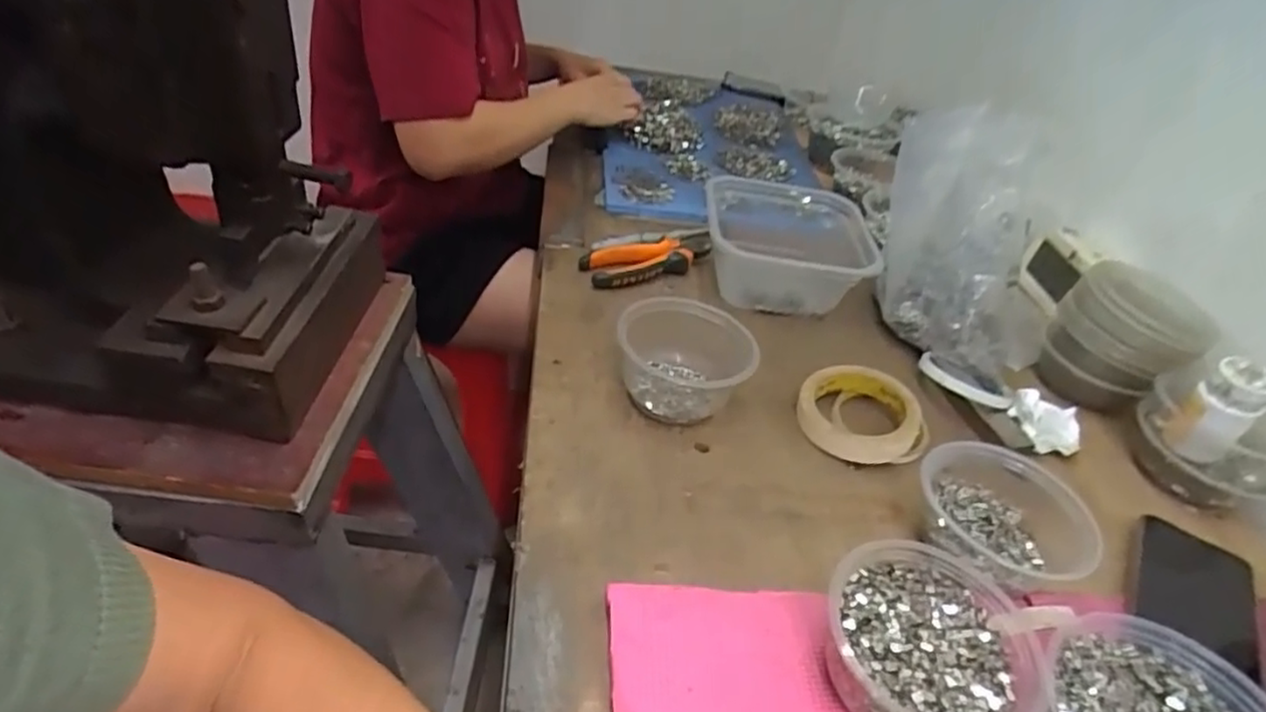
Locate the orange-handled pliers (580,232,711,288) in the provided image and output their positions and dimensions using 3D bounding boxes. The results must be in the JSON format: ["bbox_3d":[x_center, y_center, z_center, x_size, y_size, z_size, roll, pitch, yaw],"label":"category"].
[{"bbox_3d":[0.023,-0.112,0.739,0.164,0.019,0.061,-21,49,-34],"label":"orange-handled pliers"}]

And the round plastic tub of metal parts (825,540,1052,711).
[{"bbox_3d":[0.165,0.171,0.394,0.113,0.060,0.113,7,39,-6],"label":"round plastic tub of metal parts"}]

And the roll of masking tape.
[{"bbox_3d":[0.193,0.047,0.590,0.097,0.035,0.095,7,39,-6],"label":"roll of masking tape"}]

